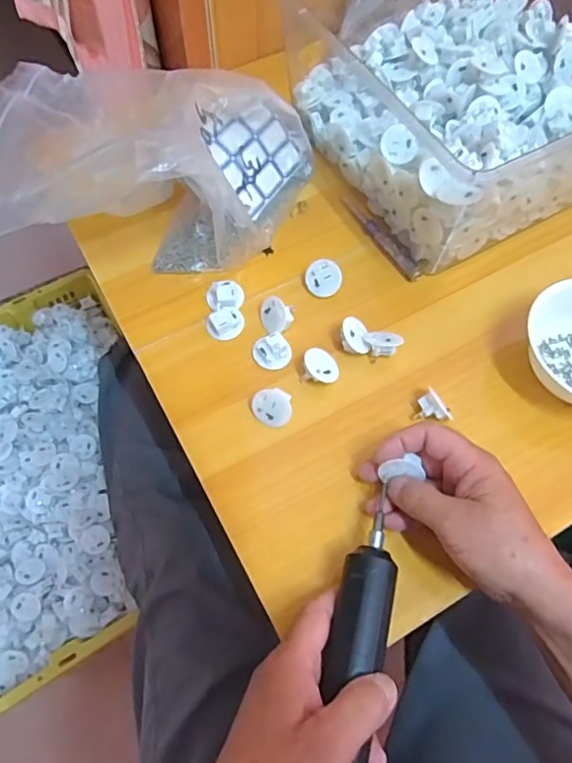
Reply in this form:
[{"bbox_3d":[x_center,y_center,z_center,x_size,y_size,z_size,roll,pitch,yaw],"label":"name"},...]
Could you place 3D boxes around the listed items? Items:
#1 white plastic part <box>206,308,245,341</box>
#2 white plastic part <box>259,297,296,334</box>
[{"bbox_3d":[-0.052,-0.050,0.484,0.032,0.015,0.026,-19,67,-10],"label":"white plastic part"},{"bbox_3d":[-0.008,-0.057,0.480,0.014,0.029,0.031,-10,25,-45],"label":"white plastic part"}]

